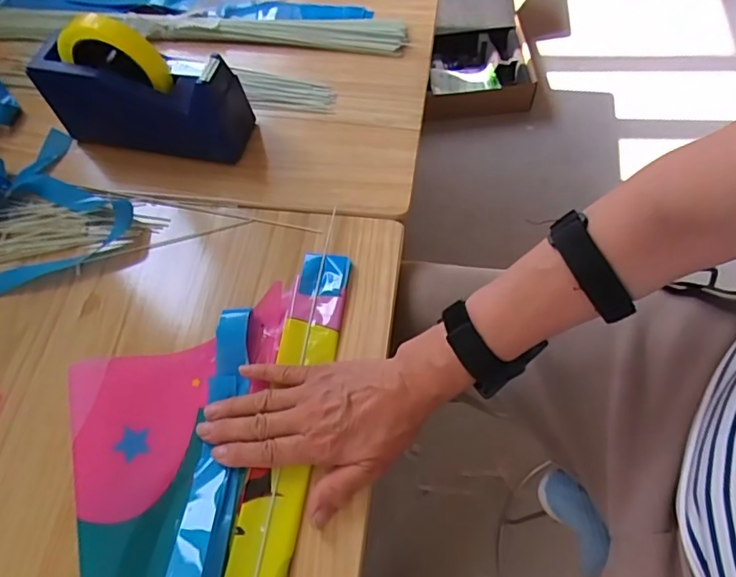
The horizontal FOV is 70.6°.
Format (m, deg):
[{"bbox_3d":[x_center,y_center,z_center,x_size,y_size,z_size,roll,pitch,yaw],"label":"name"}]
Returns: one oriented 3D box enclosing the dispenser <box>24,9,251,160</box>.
[{"bbox_3d":[-0.233,-0.205,0.534,0.200,0.130,0.065,9,63,8],"label":"dispenser"}]

